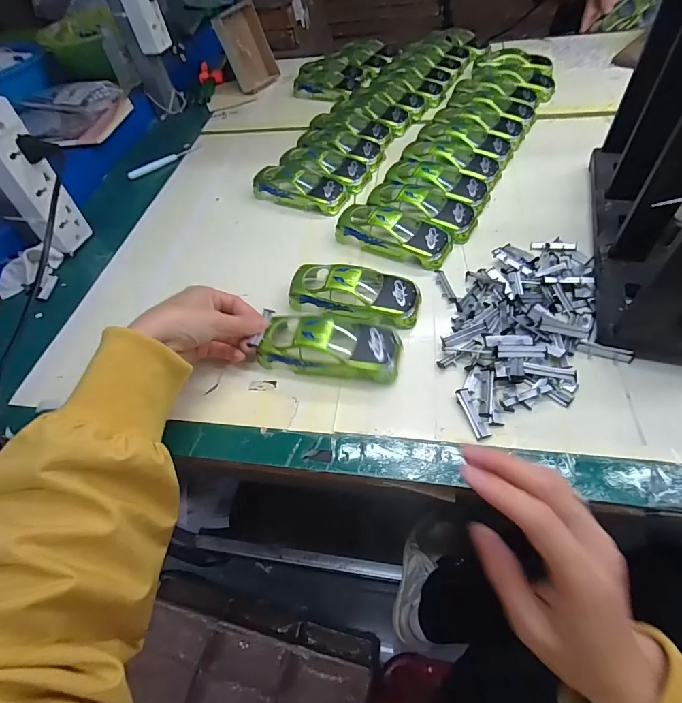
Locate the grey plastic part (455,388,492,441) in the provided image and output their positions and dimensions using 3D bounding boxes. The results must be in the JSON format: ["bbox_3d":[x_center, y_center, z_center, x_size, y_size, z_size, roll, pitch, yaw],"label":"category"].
[{"bbox_3d":[0.105,0.048,0.314,0.011,0.004,0.044,-16,54,-4],"label":"grey plastic part"}]

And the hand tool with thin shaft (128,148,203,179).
[{"bbox_3d":[-0.281,-0.303,0.628,0.122,0.007,0.018,-36,57,-21],"label":"hand tool with thin shaft"}]

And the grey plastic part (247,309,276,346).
[{"bbox_3d":[-0.072,-0.023,0.361,0.010,0.005,0.041,9,56,13],"label":"grey plastic part"}]

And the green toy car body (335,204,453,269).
[{"bbox_3d":[0.060,-0.135,0.437,0.125,0.035,0.056,25,61,23],"label":"green toy car body"}]

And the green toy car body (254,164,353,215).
[{"bbox_3d":[-0.054,-0.215,0.516,0.122,0.033,0.054,17,58,19],"label":"green toy car body"}]

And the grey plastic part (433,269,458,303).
[{"bbox_3d":[0.106,-0.067,0.402,0.011,0.005,0.051,-9,53,1],"label":"grey plastic part"}]

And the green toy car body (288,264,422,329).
[{"bbox_3d":[0.013,-0.061,0.388,0.126,0.032,0.053,12,57,16],"label":"green toy car body"}]

